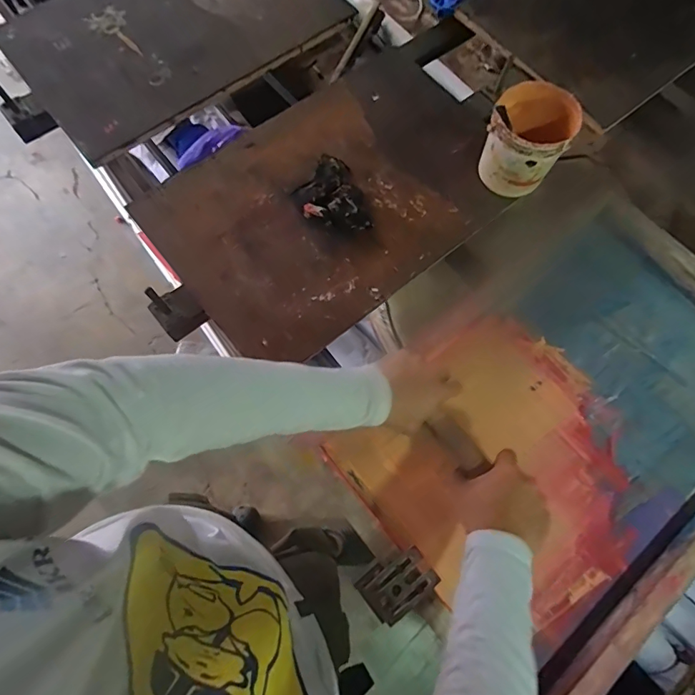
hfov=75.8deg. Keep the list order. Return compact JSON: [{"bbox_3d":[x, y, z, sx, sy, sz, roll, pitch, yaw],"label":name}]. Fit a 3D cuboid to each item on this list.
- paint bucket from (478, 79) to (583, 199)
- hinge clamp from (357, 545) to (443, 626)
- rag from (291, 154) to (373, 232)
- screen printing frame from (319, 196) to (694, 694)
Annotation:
[{"bbox_3d":[0.281,-0.324,0.718,0.118,0.137,0.122,0,70,-1],"label":"paint bucket"},{"bbox_3d":[0.060,0.285,0.542,0.084,0.029,0.061,-36,75,-13],"label":"hinge clamp"},{"bbox_3d":[-0.029,-0.253,0.732,0.101,0.027,0.151,-19,72,-7],"label":"rag"},{"bbox_3d":[0.326,0.093,0.628,0.628,0.048,0.451,-36,75,-13],"label":"screen printing frame"}]

